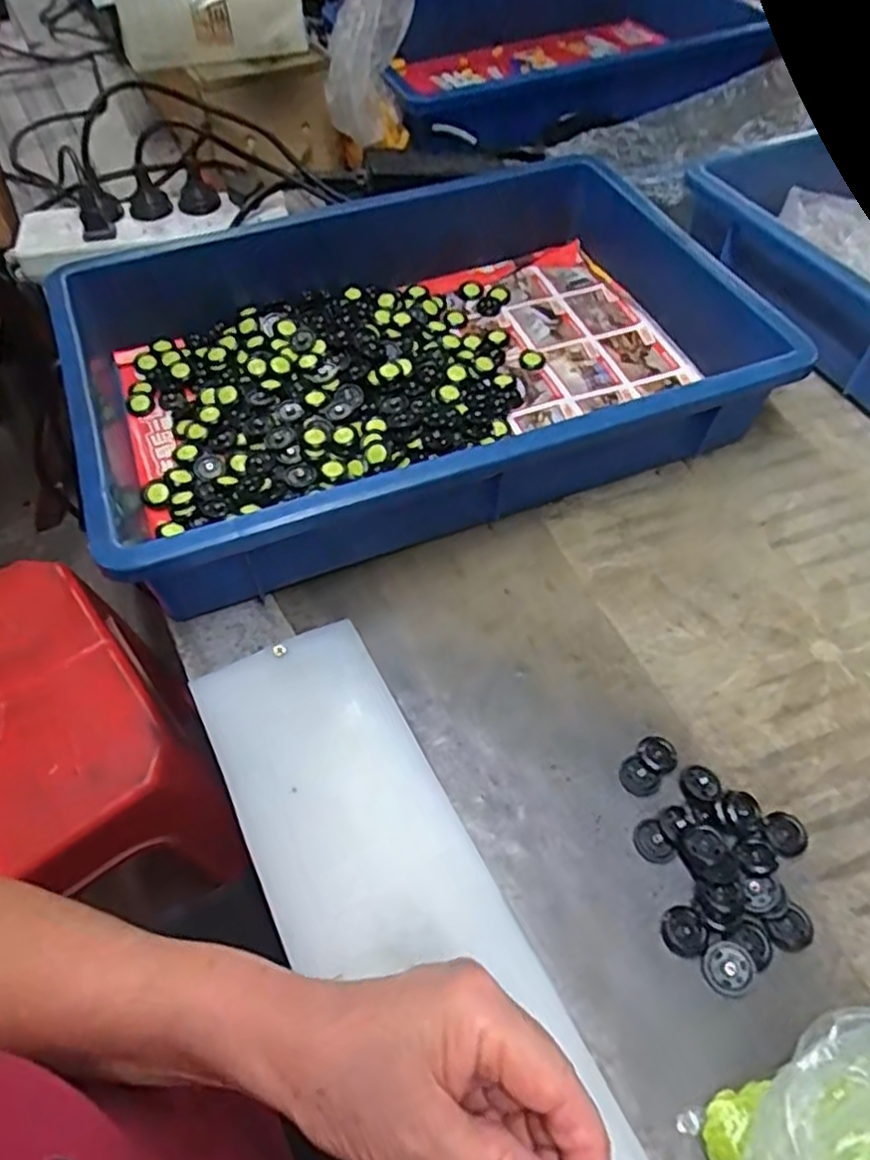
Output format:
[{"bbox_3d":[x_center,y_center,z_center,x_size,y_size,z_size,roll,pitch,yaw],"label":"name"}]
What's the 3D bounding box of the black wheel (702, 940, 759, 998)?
[{"bbox_3d":[0.126,0.166,0.302,0.021,0.007,0.020,-1,55,1],"label":"black wheel"}]

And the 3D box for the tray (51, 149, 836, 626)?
[{"bbox_3d":[-0.020,-0.149,0.493,0.420,0.091,0.285,-19,57,-12],"label":"tray"}]

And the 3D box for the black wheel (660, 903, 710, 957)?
[{"bbox_3d":[0.110,0.156,0.312,0.018,0.004,0.020,-24,58,-15],"label":"black wheel"}]

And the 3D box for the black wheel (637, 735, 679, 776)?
[{"bbox_3d":[0.114,0.089,0.359,0.018,0.004,0.020,-29,59,-18],"label":"black wheel"}]

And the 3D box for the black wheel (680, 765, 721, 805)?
[{"bbox_3d":[0.131,0.101,0.347,0.018,0.005,0.018,-1,55,1],"label":"black wheel"}]

